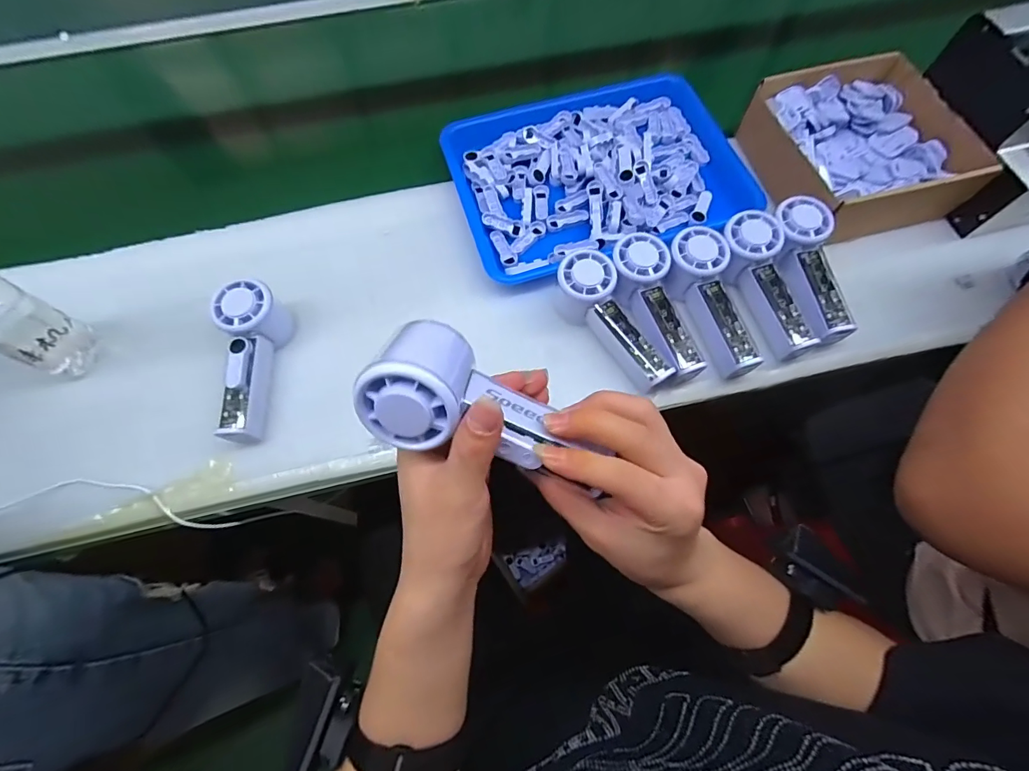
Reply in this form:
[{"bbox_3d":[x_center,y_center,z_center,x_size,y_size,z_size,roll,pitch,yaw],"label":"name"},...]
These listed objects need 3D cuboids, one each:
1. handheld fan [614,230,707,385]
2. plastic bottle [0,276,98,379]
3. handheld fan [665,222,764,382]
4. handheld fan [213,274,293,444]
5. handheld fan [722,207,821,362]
[{"bbox_3d":[0.142,-0.080,0.449,0.056,0.041,0.153,-18,81,-7],"label":"handheld fan"},{"bbox_3d":[-0.459,-0.060,0.406,0.061,0.150,0.058,24,70,10],"label":"plastic bottle"},{"bbox_3d":[0.200,-0.085,0.453,0.056,0.041,0.155,-15,81,-5],"label":"handheld fan"},{"bbox_3d":[-0.251,-0.023,0.434,0.052,0.062,0.150,-10,68,-3],"label":"handheld fan"},{"bbox_3d":[0.258,-0.103,0.459,0.057,0.045,0.157,-15,81,-5],"label":"handheld fan"}]

